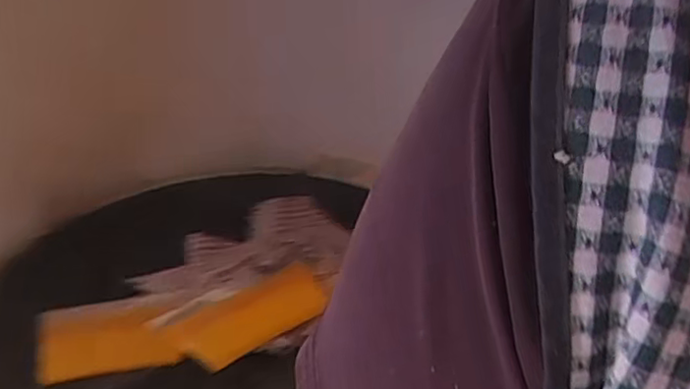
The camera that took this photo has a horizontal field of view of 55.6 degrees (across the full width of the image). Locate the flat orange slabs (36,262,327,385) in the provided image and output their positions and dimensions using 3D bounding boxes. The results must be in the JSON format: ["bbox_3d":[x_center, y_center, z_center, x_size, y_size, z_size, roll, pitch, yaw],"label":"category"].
[{"bbox_3d":[-0.199,0.155,0.779,0.344,0.041,0.152,-5,28,-4],"label":"flat orange slabs"}]

